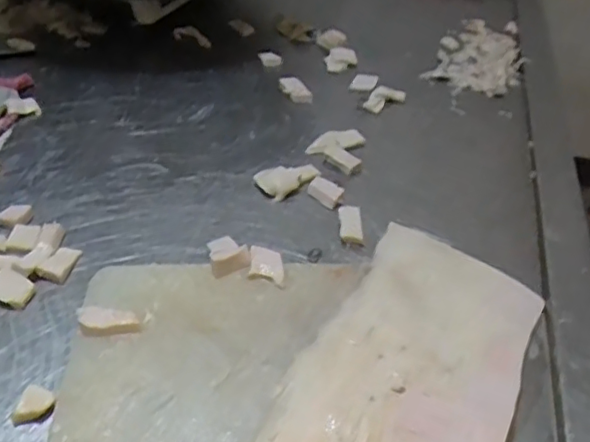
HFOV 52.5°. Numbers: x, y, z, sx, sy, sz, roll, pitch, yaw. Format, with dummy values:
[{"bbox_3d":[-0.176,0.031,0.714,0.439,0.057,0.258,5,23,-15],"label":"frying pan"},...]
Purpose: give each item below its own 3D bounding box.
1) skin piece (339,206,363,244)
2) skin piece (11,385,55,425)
[{"bbox_3d":[0.063,0.002,0.677,0.024,0.018,0.050,1,42,-2],"label":"skin piece"},{"bbox_3d":[-0.216,0.153,0.493,0.028,0.011,0.033,22,46,20],"label":"skin piece"}]

